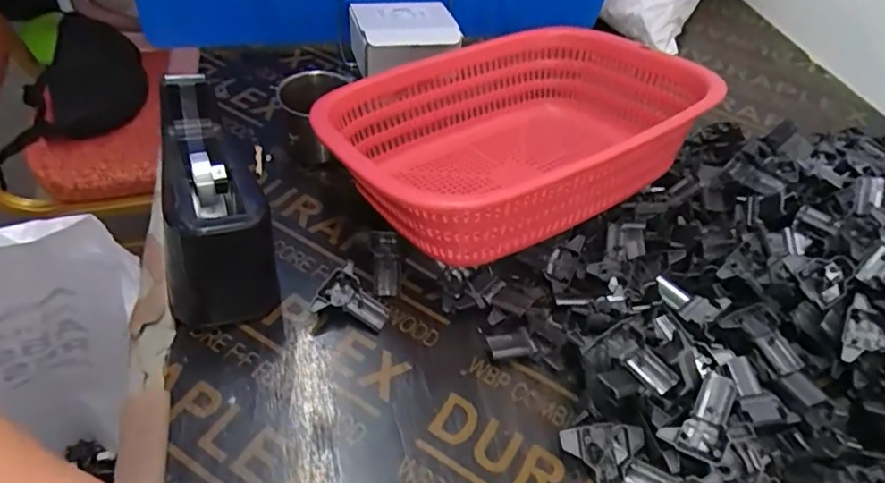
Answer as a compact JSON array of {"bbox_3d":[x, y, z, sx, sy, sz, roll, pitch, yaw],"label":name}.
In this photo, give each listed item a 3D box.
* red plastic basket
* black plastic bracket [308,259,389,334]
[{"bbox_3d":[0.069,-0.108,0.542,0.339,0.134,0.241,-25,57,-26],"label":"red plastic basket"},{"bbox_3d":[-0.072,0.046,0.467,0.054,0.023,0.051,23,50,13],"label":"black plastic bracket"}]

